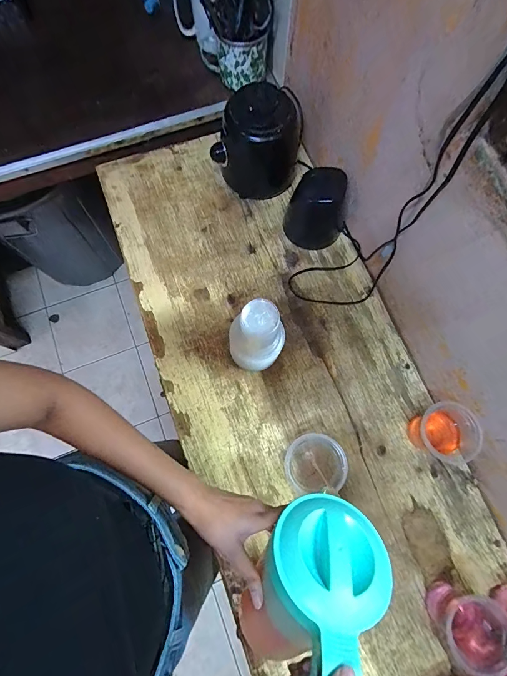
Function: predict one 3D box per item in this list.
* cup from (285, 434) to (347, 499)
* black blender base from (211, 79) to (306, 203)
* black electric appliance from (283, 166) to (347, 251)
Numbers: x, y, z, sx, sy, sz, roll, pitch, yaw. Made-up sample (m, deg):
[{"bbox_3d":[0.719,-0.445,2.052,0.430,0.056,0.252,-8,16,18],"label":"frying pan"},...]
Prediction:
[{"bbox_3d":[0.090,0.192,0.550,0.081,0.100,0.077,0,74,-1],"label":"cup"},{"bbox_3d":[0.017,-0.380,0.676,0.134,0.171,0.138,0,74,-1],"label":"black blender base"},{"bbox_3d":[0.118,-0.239,0.660,0.106,0.129,0.087,16,74,3],"label":"black electric appliance"}]

